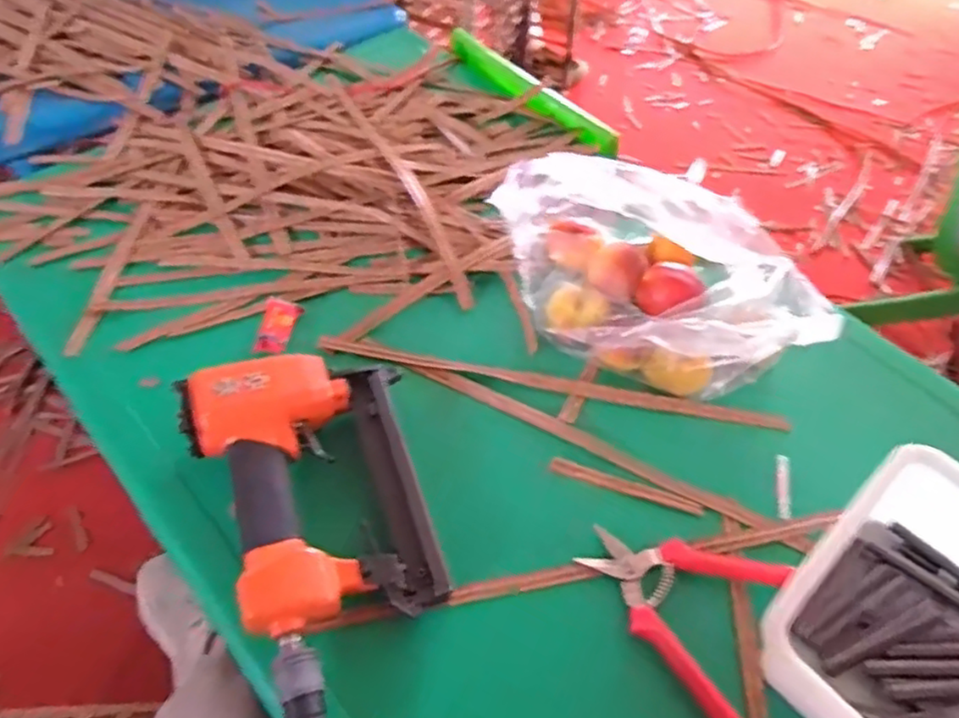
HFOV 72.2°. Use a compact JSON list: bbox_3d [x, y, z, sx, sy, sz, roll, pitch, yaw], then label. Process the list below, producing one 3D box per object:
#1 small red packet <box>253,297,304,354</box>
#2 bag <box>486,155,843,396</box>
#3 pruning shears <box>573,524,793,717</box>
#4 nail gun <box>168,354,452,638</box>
[{"bbox_3d":[-0.173,-0.029,0.564,0.027,0.013,0.054,10,57,5],"label":"small red packet"},{"bbox_3d":[0.149,-0.083,0.555,0.264,0.117,0.167,18,57,9],"label":"bag"},{"bbox_3d":[0.130,0.170,0.442,0.127,0.017,0.110,22,59,12],"label":"pruning shears"},{"bbox_3d":[-0.121,0.091,0.459,0.159,0.060,0.193,-11,57,-10],"label":"nail gun"}]

